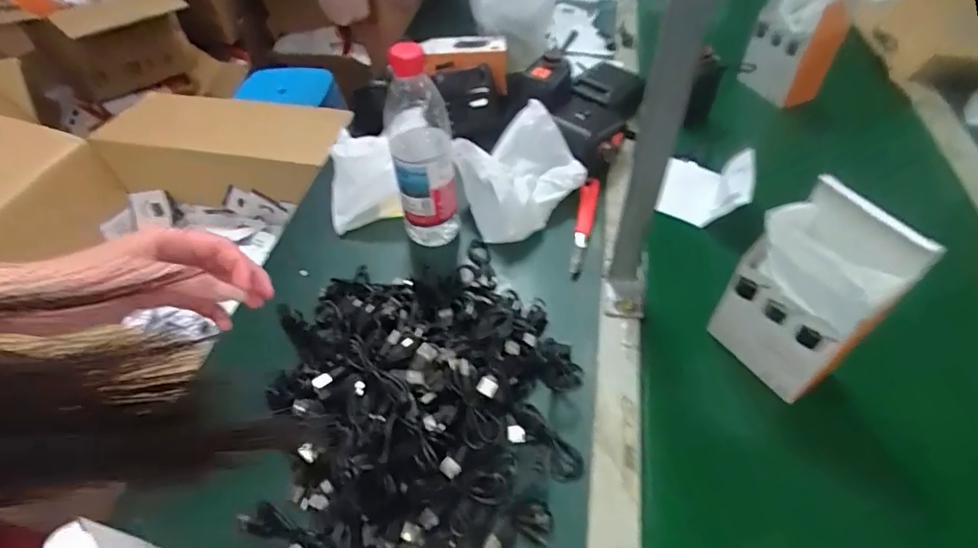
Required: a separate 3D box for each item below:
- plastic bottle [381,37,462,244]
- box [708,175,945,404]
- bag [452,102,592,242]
[{"bbox_3d":[-0.072,-0.127,0.547,0.072,0.213,0.078,-11,49,-8],"label":"plastic bottle"},{"bbox_3d":[0.268,0.017,0.432,0.068,0.161,0.100,-30,55,-23],"label":"box"},{"bbox_3d":[0.041,-0.121,0.617,0.150,0.088,0.120,-23,52,-18],"label":"bag"}]

